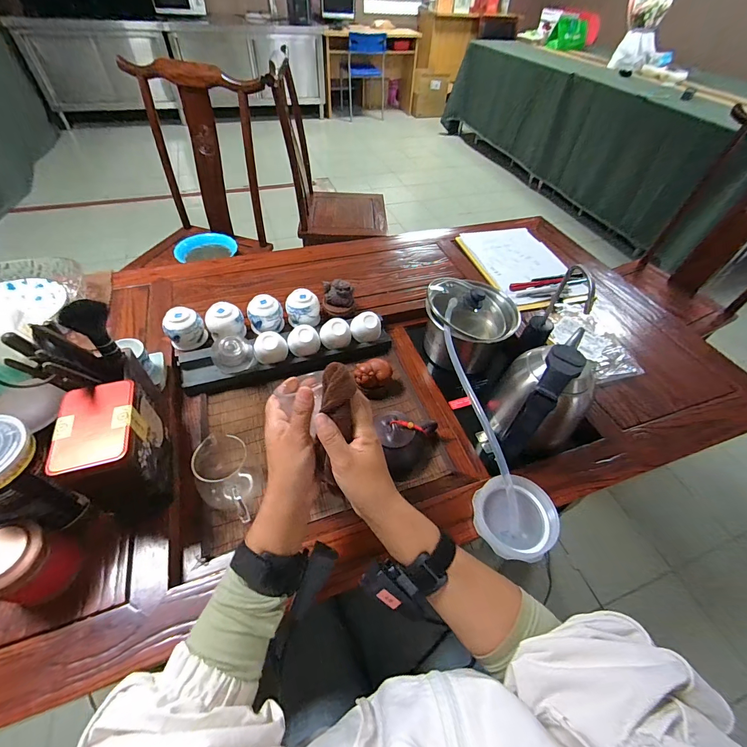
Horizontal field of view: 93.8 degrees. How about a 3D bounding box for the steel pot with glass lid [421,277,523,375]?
[{"bbox_3d":[0.184,-0.095,0.692,0.168,0.145,0.159,2,50,-2],"label":"steel pot with glass lid"}]

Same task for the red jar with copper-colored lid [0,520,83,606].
[{"bbox_3d":[-0.388,0.212,0.393,0.071,0.093,0.072,2,50,-2],"label":"red jar with copper-colored lid"}]

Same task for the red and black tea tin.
[{"bbox_3d":[-0.321,0.109,0.454,0.082,0.153,0.129,-13,52,-14],"label":"red and black tea tin"}]

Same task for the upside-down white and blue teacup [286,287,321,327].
[{"bbox_3d":[-0.142,-0.130,0.709,0.067,0.061,0.060,-9,51,-12],"label":"upside-down white and blue teacup"}]

